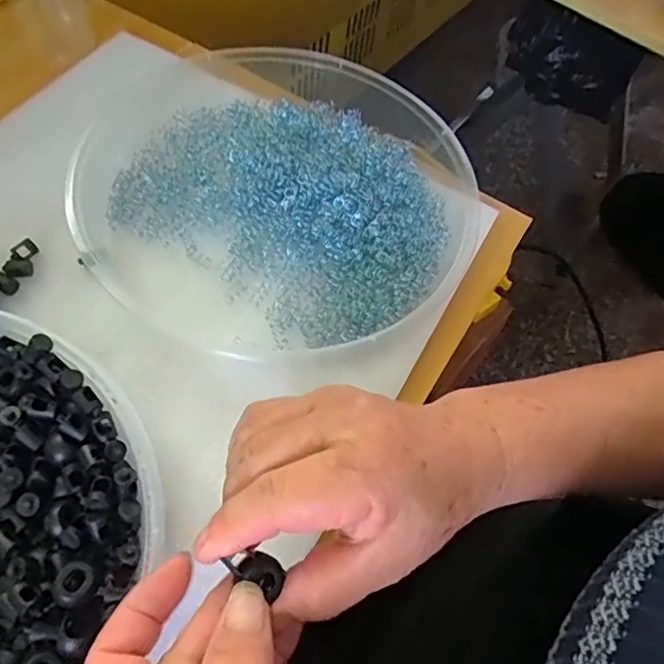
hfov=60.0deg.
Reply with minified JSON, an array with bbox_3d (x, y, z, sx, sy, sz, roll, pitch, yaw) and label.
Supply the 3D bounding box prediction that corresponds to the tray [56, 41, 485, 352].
[{"bbox_3d":[-0.049,-0.105,0.377,0.277,0.025,0.235,38,64,19],"label":"tray"}]

